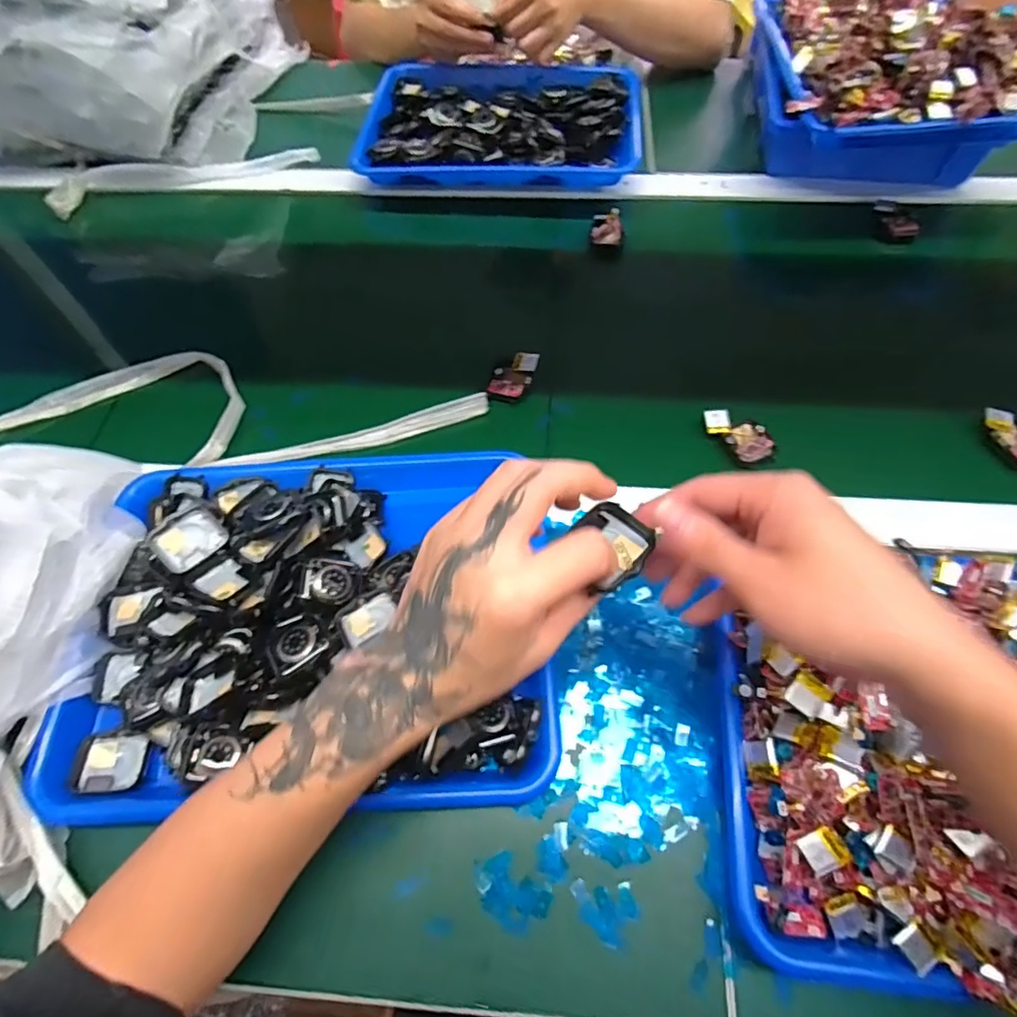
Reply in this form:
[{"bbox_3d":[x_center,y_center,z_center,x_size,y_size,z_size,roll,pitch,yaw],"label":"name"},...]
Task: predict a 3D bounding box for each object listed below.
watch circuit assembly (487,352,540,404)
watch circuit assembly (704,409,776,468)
[{"bbox_3d":[0.003,-0.123,0.517,0.038,0.016,0.048,15,64,11],"label":"watch circuit assembly"},{"bbox_3d":[0.200,-0.063,0.480,0.040,0.013,0.063,-32,65,-13],"label":"watch circuit assembly"}]

